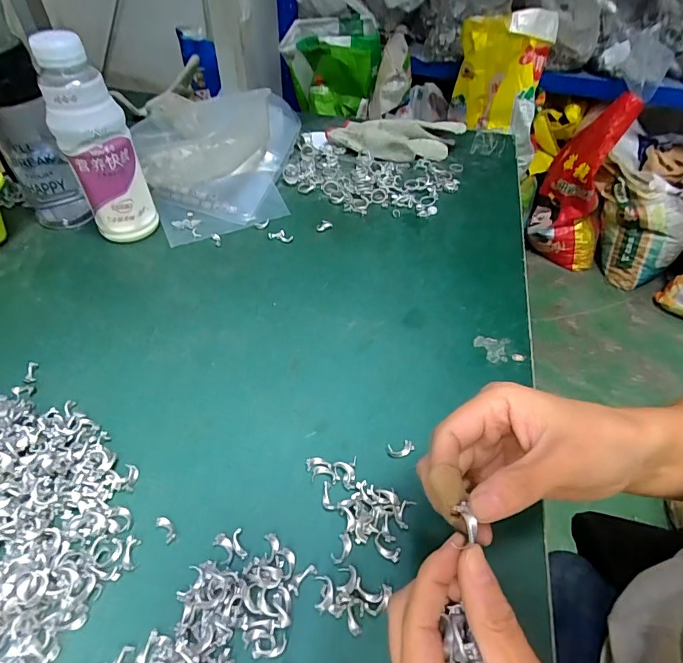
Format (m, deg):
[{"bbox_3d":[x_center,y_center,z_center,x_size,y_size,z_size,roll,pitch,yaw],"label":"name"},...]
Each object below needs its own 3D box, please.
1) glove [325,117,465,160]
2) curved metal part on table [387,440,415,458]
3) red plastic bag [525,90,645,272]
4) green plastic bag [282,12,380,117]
[{"bbox_3d":[0.081,-0.295,0.643,0.206,0.039,0.075,7,48,4],"label":"glove"},{"bbox_3d":[0.046,0.090,0.325,0.020,0.004,0.011,-13,50,-14],"label":"curved metal part on table"},{"bbox_3d":[0.864,-0.493,1.521,0.283,0.580,0.132,29,52,20],"label":"red plastic bag"},{"bbox_3d":[-0.042,-0.959,1.563,0.348,0.279,0.320,4,48,1],"label":"green plastic bag"}]

